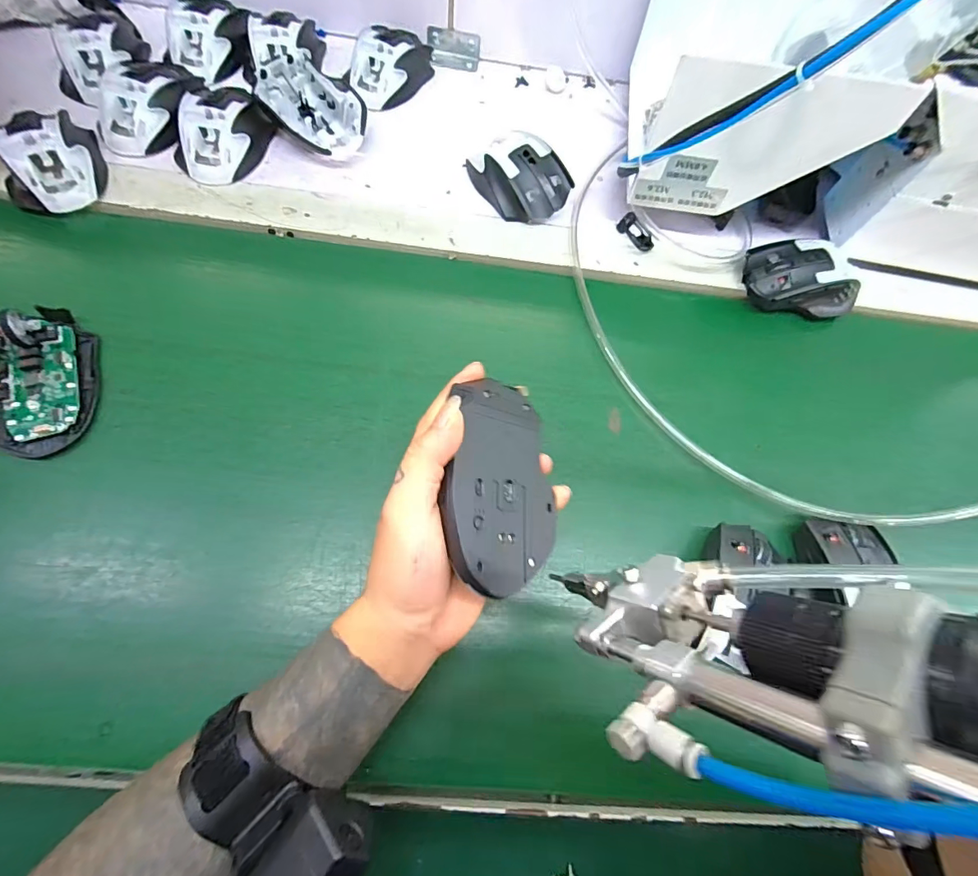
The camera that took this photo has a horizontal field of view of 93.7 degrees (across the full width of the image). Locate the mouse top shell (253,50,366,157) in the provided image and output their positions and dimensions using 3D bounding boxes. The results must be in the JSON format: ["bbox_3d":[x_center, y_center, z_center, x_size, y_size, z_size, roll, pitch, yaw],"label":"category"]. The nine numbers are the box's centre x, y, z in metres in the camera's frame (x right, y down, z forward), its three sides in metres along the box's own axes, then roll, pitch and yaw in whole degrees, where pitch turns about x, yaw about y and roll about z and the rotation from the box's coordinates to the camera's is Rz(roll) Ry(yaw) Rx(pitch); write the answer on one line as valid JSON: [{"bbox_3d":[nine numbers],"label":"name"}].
[{"bbox_3d":[-0.169,-0.318,0.442,0.105,0.035,0.068,40,81,9],"label":"mouse top shell"}]

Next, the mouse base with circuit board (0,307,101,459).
[{"bbox_3d":[-0.325,-0.043,0.326,0.066,0.026,0.113,-8,77,-1],"label":"mouse base with circuit board"}]

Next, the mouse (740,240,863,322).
[{"bbox_3d":[0.293,-0.150,0.429,0.101,0.045,0.065,-2,77,0],"label":"mouse"}]

